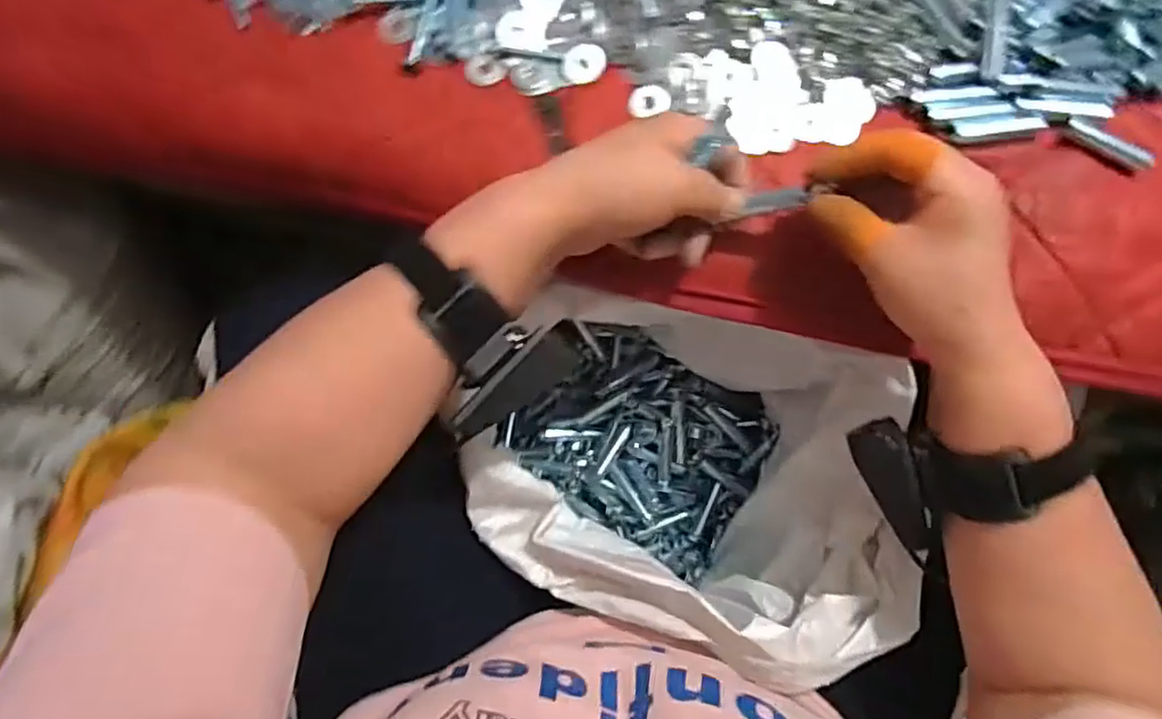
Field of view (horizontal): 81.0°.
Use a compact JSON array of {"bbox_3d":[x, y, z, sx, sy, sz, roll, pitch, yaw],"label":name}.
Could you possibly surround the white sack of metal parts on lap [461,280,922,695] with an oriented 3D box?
[{"bbox_3d":[0.076,0.085,0.515,0.301,0.190,0.202,16,83,3],"label":"white sack of metal parts on lap"}]

